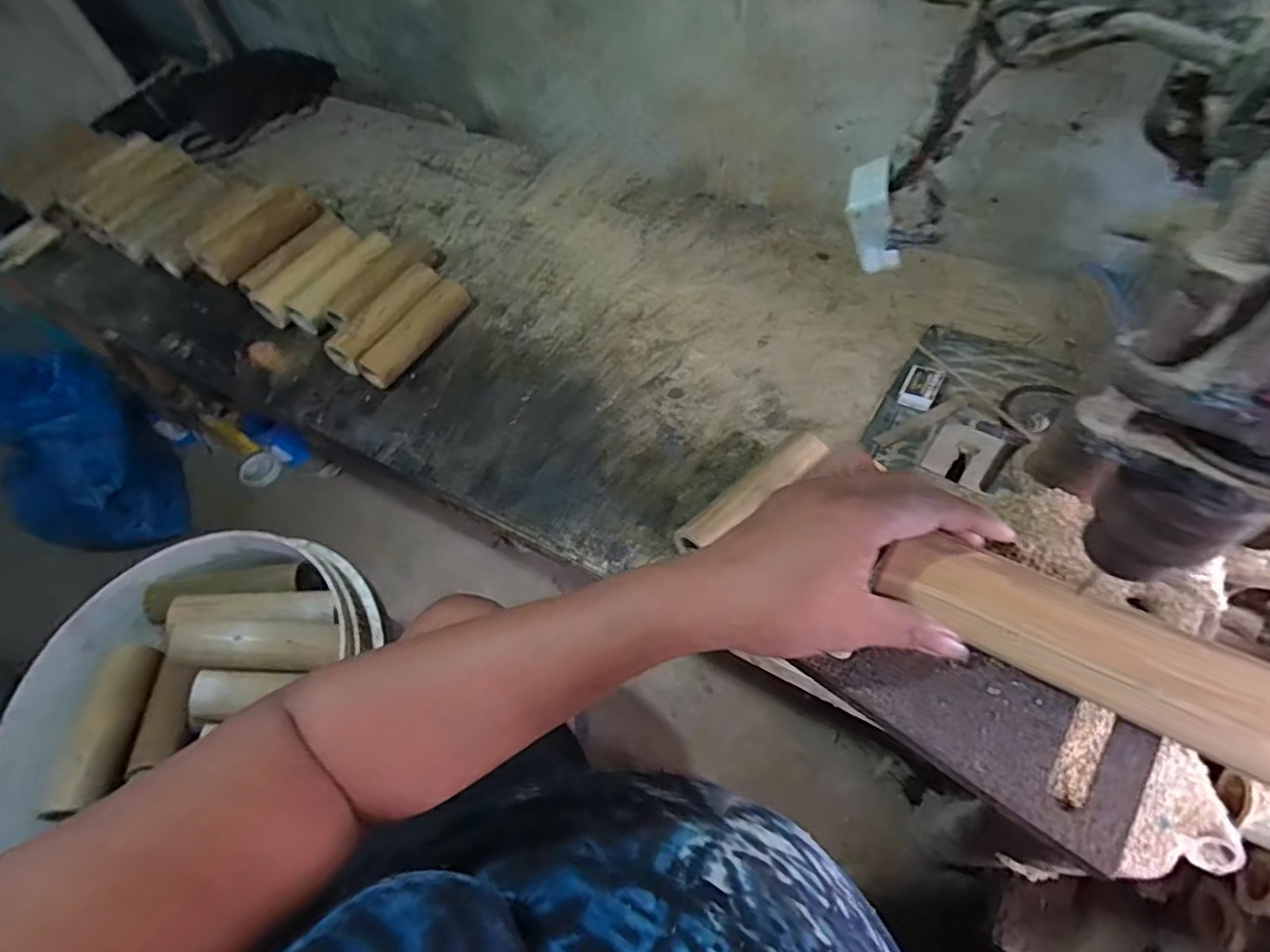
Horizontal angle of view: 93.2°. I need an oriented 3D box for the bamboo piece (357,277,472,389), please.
[{"bbox_3d":[-0.298,-0.200,0.832,0.039,0.045,0.190,25,63,22],"label":"bamboo piece"}]

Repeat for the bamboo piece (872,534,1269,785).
[{"bbox_3d":[0.209,0.076,0.279,0.168,0.034,0.045,26,107,24],"label":"bamboo piece"}]

